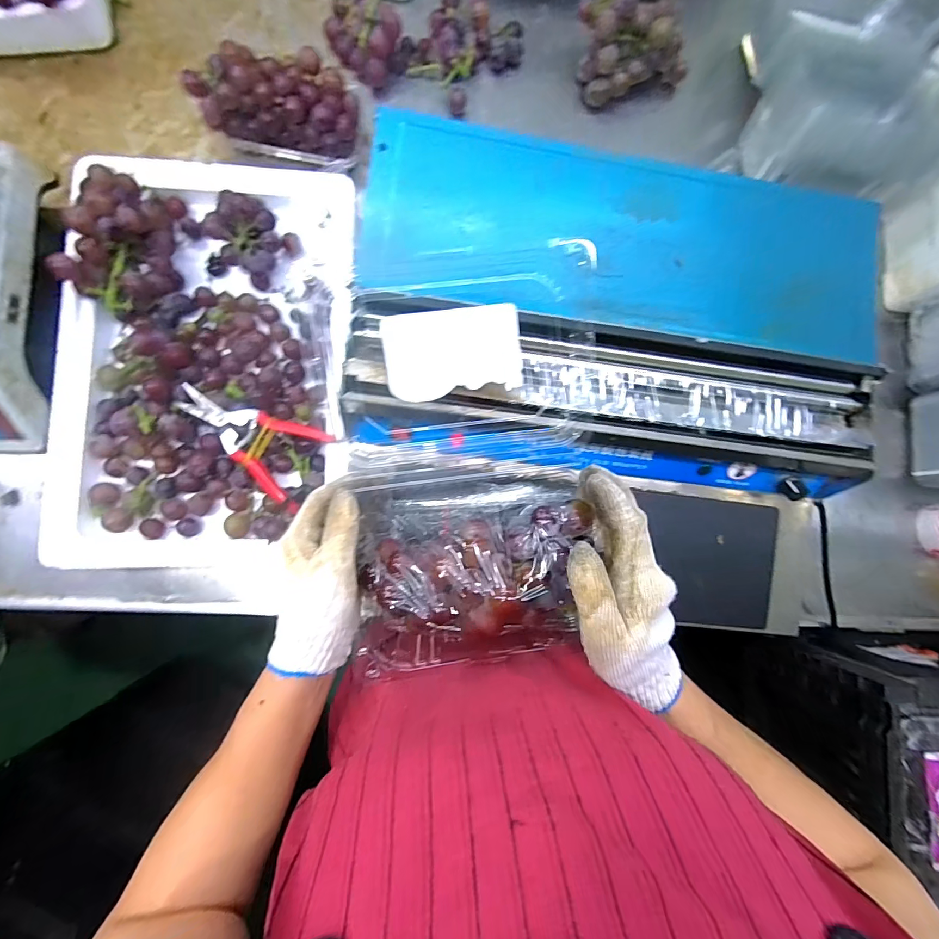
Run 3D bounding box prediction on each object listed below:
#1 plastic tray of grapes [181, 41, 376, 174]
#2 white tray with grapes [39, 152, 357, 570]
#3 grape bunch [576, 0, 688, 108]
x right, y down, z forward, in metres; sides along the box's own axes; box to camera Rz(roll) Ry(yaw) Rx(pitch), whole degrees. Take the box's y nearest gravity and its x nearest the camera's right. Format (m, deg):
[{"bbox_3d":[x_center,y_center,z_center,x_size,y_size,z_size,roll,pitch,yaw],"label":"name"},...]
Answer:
[{"bbox_3d":[-0.221,-0.439,0.503,0.180,0.083,0.113,13,84,-4],"label":"plastic tray of grapes"},{"bbox_3d":[-0.287,-0.124,0.461,0.289,0.097,0.449,0,85,-5],"label":"white tray with grapes"},{"bbox_3d":[0.229,-0.569,0.567,0.155,0.080,0.099,-8,85,-5],"label":"grape bunch"}]

